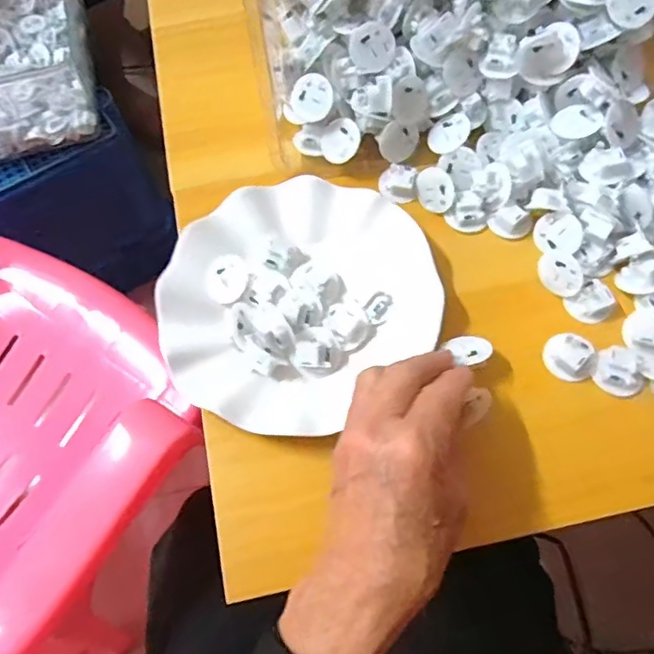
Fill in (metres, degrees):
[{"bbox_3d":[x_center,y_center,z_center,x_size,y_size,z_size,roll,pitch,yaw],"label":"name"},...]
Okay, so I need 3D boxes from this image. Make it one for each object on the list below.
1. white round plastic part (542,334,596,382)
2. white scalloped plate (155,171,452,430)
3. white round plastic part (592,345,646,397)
[{"bbox_3d":[0.159,0.019,0.387,0.031,0.018,0.028,-3,66,0],"label":"white round plastic part"},{"bbox_3d":[-0.023,-0.022,0.402,0.181,0.025,0.165,-1,66,1],"label":"white scalloped plate"},{"bbox_3d":[0.187,0.028,0.382,0.027,0.015,0.030,0,66,1],"label":"white round plastic part"}]

